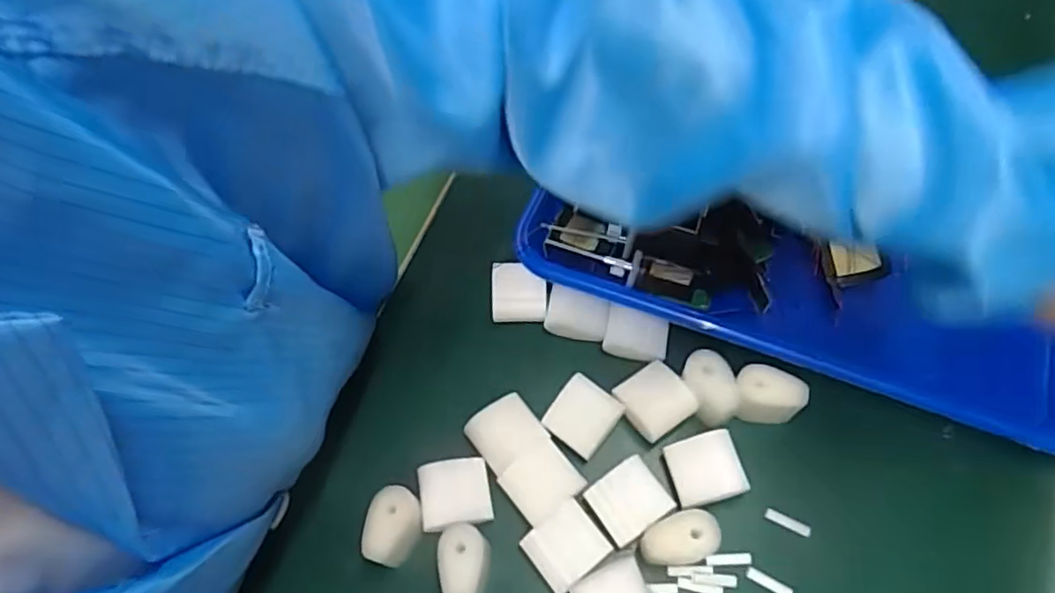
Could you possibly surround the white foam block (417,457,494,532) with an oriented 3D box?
[{"bbox_3d":[-0.039,0.104,0.339,0.036,0.013,0.033,-11,62,-2],"label":"white foam block"}]

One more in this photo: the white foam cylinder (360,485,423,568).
[{"bbox_3d":[-0.068,0.118,0.328,0.022,0.030,0.035,6,63,7],"label":"white foam cylinder"}]

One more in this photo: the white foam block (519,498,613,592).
[{"bbox_3d":[0.020,0.128,0.326,0.036,0.011,0.032,-35,66,-13],"label":"white foam block"}]

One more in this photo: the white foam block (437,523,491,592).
[{"bbox_3d":[-0.031,0.135,0.320,0.022,0.034,0.036,-3,62,2],"label":"white foam block"}]

